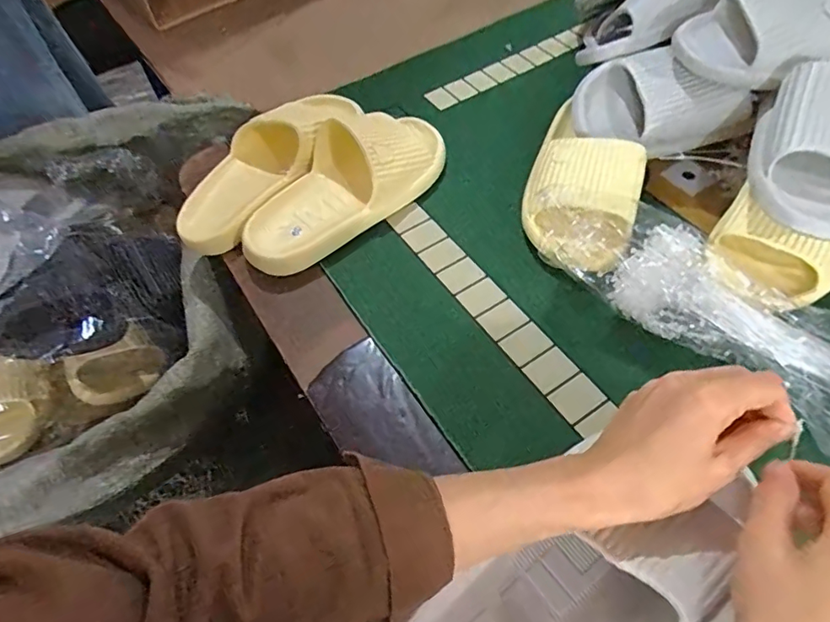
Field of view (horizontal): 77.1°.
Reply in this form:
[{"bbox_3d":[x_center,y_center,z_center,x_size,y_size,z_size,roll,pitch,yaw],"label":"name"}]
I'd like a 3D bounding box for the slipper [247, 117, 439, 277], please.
[{"bbox_3d":[-0.072,-0.130,0.526,0.107,0.063,0.238,35,64,25],"label":"slipper"}]

